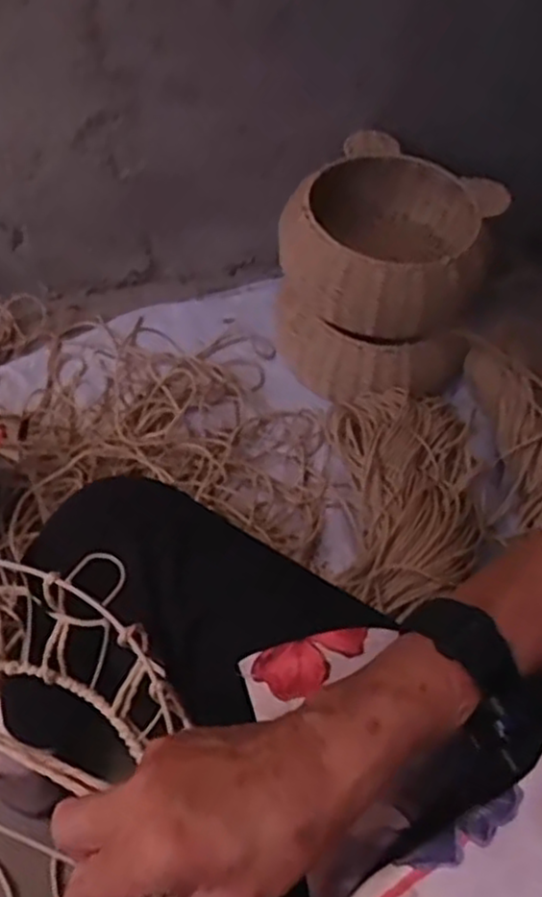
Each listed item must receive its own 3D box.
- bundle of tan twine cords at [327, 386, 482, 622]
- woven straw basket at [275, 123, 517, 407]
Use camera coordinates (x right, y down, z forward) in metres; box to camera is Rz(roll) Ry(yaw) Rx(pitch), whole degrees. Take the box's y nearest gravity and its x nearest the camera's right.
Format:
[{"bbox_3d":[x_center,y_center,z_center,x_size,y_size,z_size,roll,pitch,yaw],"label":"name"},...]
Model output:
[{"bbox_3d":[0.183,0.058,1.006,0.206,0.085,0.375,7,53,-1],"label":"bundle of tan twine cords"},{"bbox_3d":[0.176,-0.279,1.176,0.308,0.245,0.373,18,54,7],"label":"woven straw basket"}]

